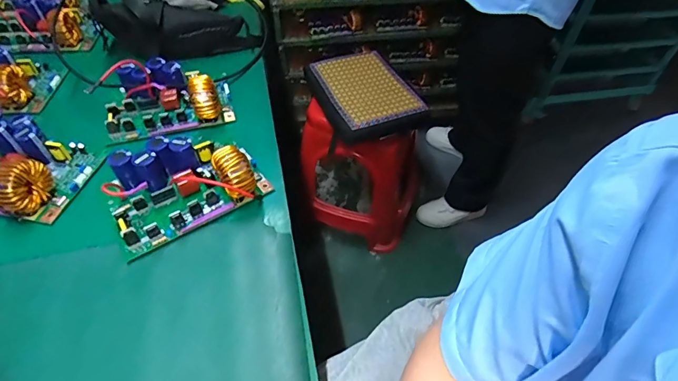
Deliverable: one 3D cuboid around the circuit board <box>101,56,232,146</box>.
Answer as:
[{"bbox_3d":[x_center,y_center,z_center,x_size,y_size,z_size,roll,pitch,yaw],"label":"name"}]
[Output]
[{"bbox_3d":[-0.273,-0.155,0.632,0.188,0.059,0.132,-10,50,-10],"label":"circuit board"}]

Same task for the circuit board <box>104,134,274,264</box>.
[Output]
[{"bbox_3d":[-0.199,-0.016,0.511,0.188,0.065,0.130,-23,53,-20],"label":"circuit board"}]

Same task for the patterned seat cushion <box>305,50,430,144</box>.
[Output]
[{"bbox_3d":[0.062,-0.276,1.082,0.244,0.043,0.326,-18,51,-16],"label":"patterned seat cushion"}]

